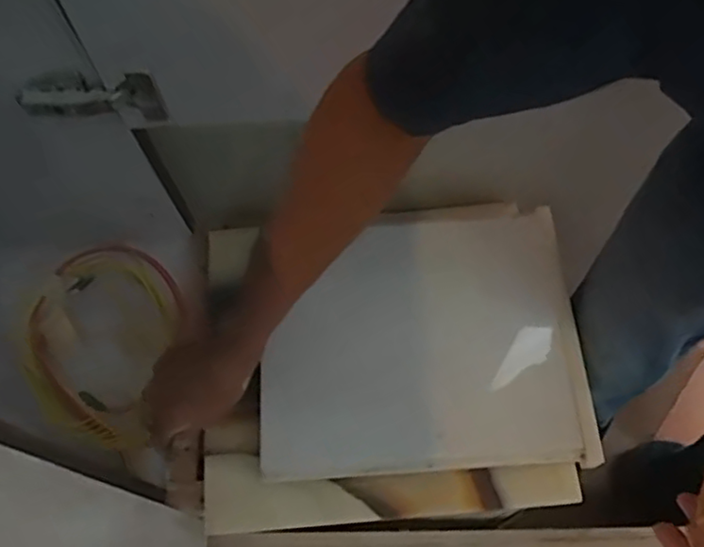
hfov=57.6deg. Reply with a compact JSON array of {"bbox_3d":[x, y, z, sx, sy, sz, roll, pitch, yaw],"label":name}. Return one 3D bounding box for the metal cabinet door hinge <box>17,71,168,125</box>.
[{"bbox_3d":[-0.228,-0.151,0.565,0.114,0.051,0.026,-8,63,0],"label":"metal cabinet door hinge"}]

